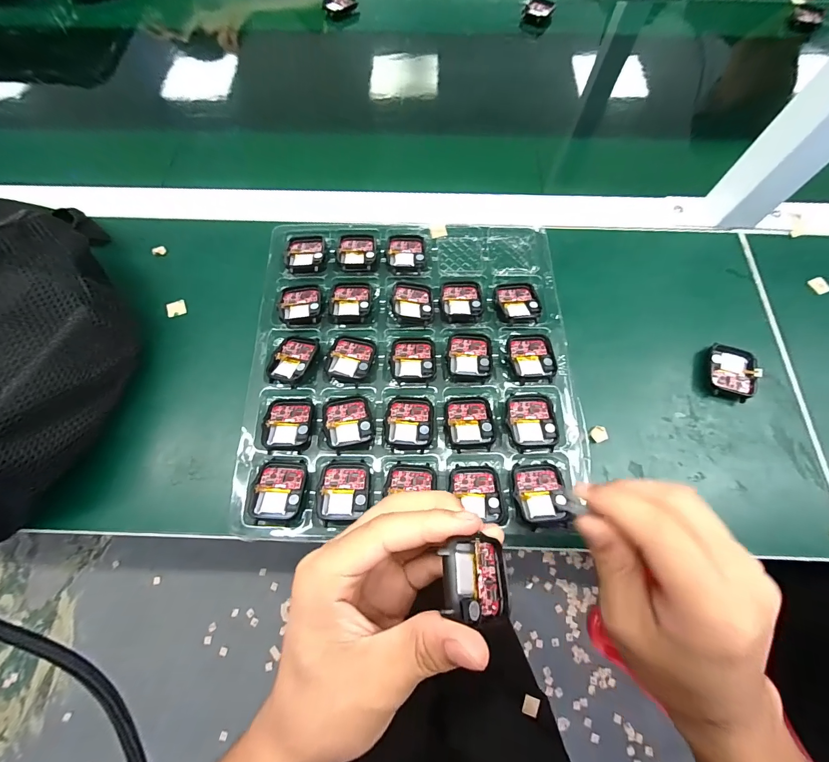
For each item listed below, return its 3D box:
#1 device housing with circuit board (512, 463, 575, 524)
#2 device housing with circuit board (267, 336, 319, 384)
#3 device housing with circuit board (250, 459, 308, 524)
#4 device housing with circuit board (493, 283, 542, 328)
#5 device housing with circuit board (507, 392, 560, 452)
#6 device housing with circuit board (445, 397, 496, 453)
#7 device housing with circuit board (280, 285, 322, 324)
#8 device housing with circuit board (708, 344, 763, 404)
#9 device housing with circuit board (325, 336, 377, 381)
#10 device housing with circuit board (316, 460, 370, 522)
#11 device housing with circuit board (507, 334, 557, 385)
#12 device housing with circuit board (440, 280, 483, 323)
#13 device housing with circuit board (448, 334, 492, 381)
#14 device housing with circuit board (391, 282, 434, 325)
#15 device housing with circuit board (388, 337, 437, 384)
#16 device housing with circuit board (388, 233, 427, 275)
[{"bbox_3d":[0.094,0.082,0.266,0.039,0.005,0.043,-3,67,0],"label":"device housing with circuit board"},{"bbox_3d":[-0.102,-0.019,0.306,0.035,0.011,0.045,19,69,9],"label":"device housing with circuit board"},{"bbox_3d":[-0.099,0.080,0.268,0.036,0.005,0.045,1,67,1],"label":"device housing with circuit board"},{"bbox_3d":[0.093,-0.071,0.325,0.040,0.009,0.046,-1,67,1],"label":"device housing with circuit board"},{"bbox_3d":[0.092,0.033,0.286,0.037,0.011,0.045,0,67,1],"label":"device housing with circuit board"},{"bbox_3d":[0.044,0.032,0.286,0.037,0.006,0.044,-5,67,-1],"label":"device housing with circuit board"},{"bbox_3d":[-0.102,-0.068,0.324,0.037,0.007,0.044,-8,67,-2],"label":"device housing with circuit board"},{"bbox_3d":[0.267,-0.008,0.305,0.038,0.010,0.046,16,68,7],"label":"device housing with circuit board"},{"bbox_3d":[-0.054,-0.019,0.306,0.037,0.005,0.043,8,68,4],"label":"device housing with circuit board"},{"bbox_3d":[-0.053,0.081,0.272,0.037,0.006,0.043,0,67,1],"label":"device housing with circuit board"},{"bbox_3d":[0.098,-0.019,0.307,0.036,0.012,0.046,-2,67,0],"label":"device housing with circuit board"},{"bbox_3d":[0.042,-0.073,0.325,0.037,0.005,0.046,-3,67,0],"label":"device housing with circuit board"},{"bbox_3d":[0.047,-0.020,0.306,0.035,0.009,0.043,2,67,2],"label":"device housing with circuit board"},{"bbox_3d":[-0.002,-0.070,0.322,0.035,0.008,0.045,-1,67,1],"label":"device housing with circuit board"},{"bbox_3d":[-0.001,-0.019,0.306,0.038,0.007,0.045,1,67,2],"label":"device housing with circuit board"},{"bbox_3d":[-0.007,-0.121,0.344,0.036,0.004,0.048,2,67,2],"label":"device housing with circuit board"}]

